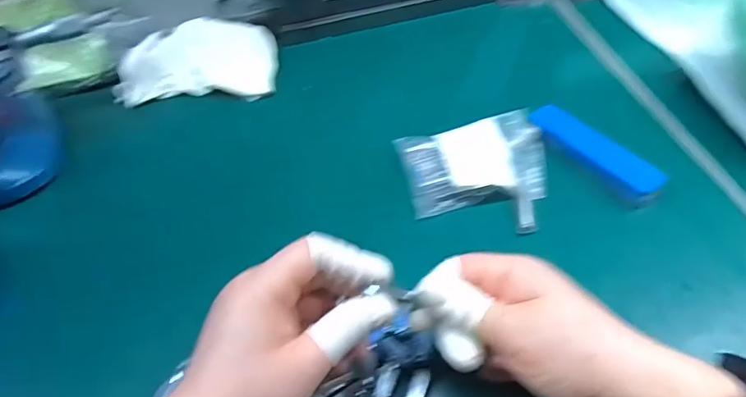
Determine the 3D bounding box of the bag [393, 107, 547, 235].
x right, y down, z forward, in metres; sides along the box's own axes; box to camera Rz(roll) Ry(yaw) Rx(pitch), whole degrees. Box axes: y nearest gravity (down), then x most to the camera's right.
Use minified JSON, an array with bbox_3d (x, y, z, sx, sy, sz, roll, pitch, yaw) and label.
[{"bbox_3d":[0.083,-0.023,0.385,0.112,0.011,0.108,-11,49,-2],"label":"bag"}]

